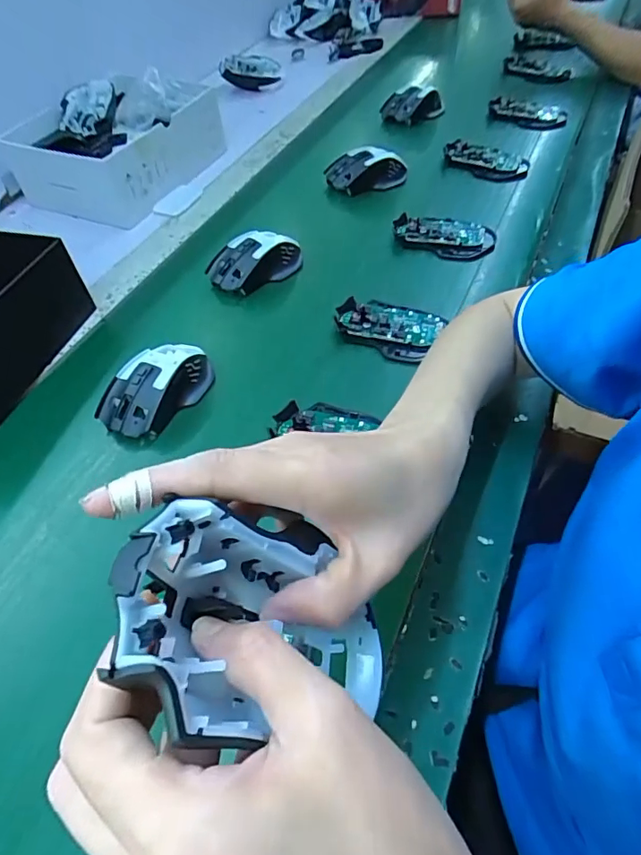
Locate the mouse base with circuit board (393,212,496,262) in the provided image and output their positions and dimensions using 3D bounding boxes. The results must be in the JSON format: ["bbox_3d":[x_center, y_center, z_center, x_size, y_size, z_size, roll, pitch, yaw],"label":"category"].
[{"bbox_3d":[0.144,-0.223,0.584,0.114,0.026,0.061,11,55,10],"label":"mouse base with circuit board"}]

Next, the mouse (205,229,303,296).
[{"bbox_3d":[-0.070,-0.186,0.558,0.110,0.039,0.056,-26,54,-15],"label":"mouse"}]

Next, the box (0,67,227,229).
[{"bbox_3d":[-0.288,-0.407,0.717,0.219,0.089,0.247,20,57,16],"label":"box"}]

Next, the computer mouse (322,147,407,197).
[{"bbox_3d":[0.061,-0.343,0.663,0.107,0.034,0.059,-13,55,-7],"label":"computer mouse"}]

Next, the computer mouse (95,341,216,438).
[{"bbox_3d":[-0.146,-0.039,0.453,0.062,0.039,0.114,30,60,25],"label":"computer mouse"}]

